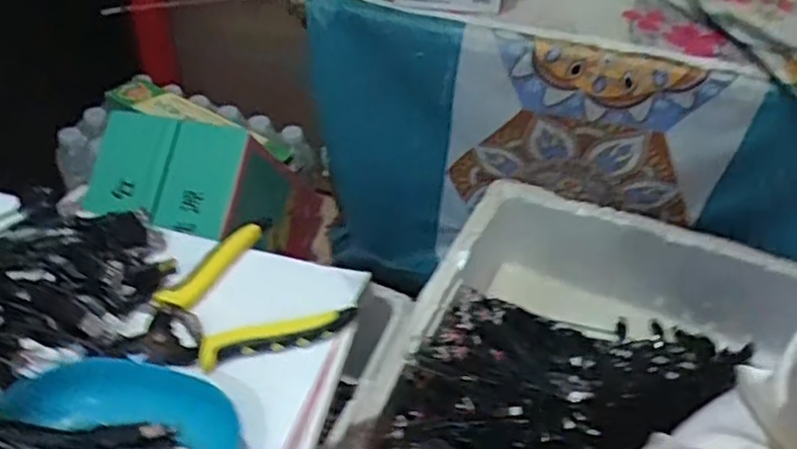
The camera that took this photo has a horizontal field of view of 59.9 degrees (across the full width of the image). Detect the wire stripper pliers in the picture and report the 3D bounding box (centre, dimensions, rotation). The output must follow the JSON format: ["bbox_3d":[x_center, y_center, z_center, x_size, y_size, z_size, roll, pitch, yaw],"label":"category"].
[{"bbox_3d":[-0.113,0.057,0.467,0.121,0.020,0.111,-26,52,-30],"label":"wire stripper pliers"}]

